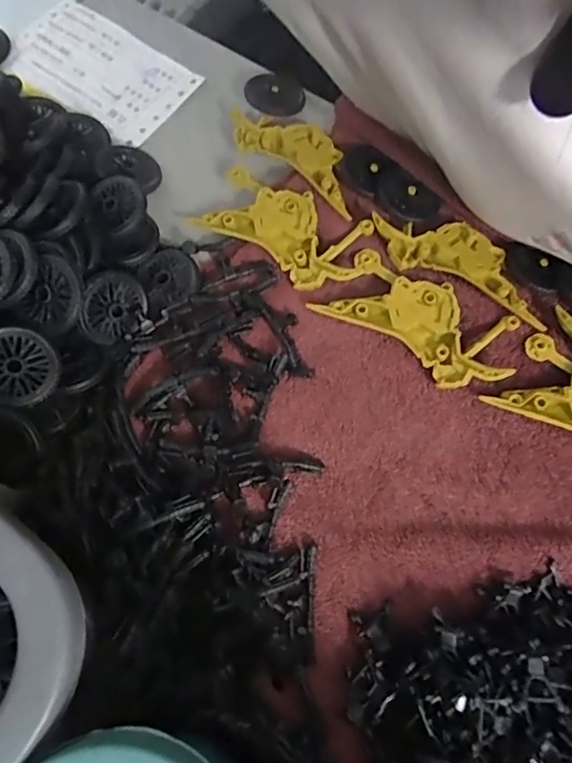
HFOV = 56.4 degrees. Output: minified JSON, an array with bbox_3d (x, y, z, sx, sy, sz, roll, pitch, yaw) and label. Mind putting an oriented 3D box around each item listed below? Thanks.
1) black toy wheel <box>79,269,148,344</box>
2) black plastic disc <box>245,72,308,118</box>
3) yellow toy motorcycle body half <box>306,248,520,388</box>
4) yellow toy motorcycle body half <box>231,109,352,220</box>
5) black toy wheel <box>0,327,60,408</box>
[{"bbox_3d":[-0.088,-0.039,0.273,0.036,0.033,0.009,-41,43,-20],"label":"black toy wheel"},{"bbox_3d":[-0.008,-0.182,0.339,0.037,0.006,0.037,0,69,-1],"label":"black plastic disc"},{"bbox_3d":[0.071,-0.031,0.285,0.095,0.018,0.047,30,71,10],"label":"yellow toy motorcycle body half"},{"bbox_3d":[0.008,-0.137,0.326,0.098,0.016,0.043,35,72,12],"label":"yellow toy motorcycle body half"},{"bbox_3d":[-0.127,-0.007,0.252,0.036,0.008,0.036,1,87,-23],"label":"black toy wheel"}]

